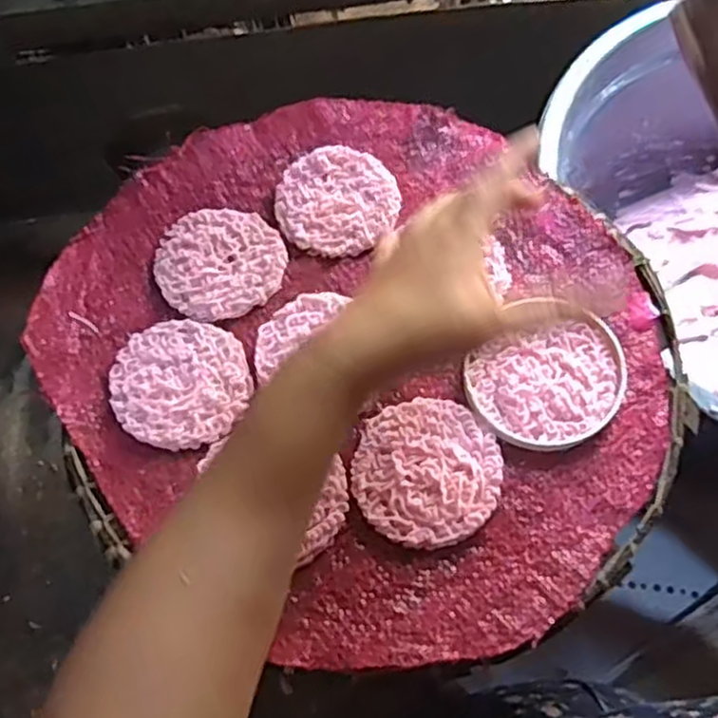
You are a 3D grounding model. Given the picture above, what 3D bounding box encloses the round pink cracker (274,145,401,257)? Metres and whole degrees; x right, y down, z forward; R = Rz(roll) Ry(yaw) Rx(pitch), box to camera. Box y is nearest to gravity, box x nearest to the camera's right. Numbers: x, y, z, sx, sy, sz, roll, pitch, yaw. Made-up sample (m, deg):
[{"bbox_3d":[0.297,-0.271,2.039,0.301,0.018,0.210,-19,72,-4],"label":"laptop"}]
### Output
[{"bbox_3d":[-0.014,-0.101,0.475,0.077,0.013,0.077,-1,63,2],"label":"round pink cracker"}]

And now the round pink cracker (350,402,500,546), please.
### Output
[{"bbox_3d":[0.035,0.057,0.391,0.075,0.006,0.077,-1,63,2],"label":"round pink cracker"}]

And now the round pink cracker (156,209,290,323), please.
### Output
[{"bbox_3d":[-0.086,-0.062,0.460,0.076,0.004,0.078,-1,63,2],"label":"round pink cracker"}]

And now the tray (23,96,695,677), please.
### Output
[{"bbox_3d":[-0.003,-0.010,0.428,0.318,0.031,0.355,-42,68,-17],"label":"tray"}]

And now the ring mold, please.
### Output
[{"bbox_3d":[0.103,0.009,0.409,0.084,0.017,0.083,1,62,-1],"label":"ring mold"}]

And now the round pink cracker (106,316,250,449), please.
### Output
[{"bbox_3d":[-0.102,0.011,0.425,0.081,0.005,0.075,-1,63,2],"label":"round pink cracker"}]

